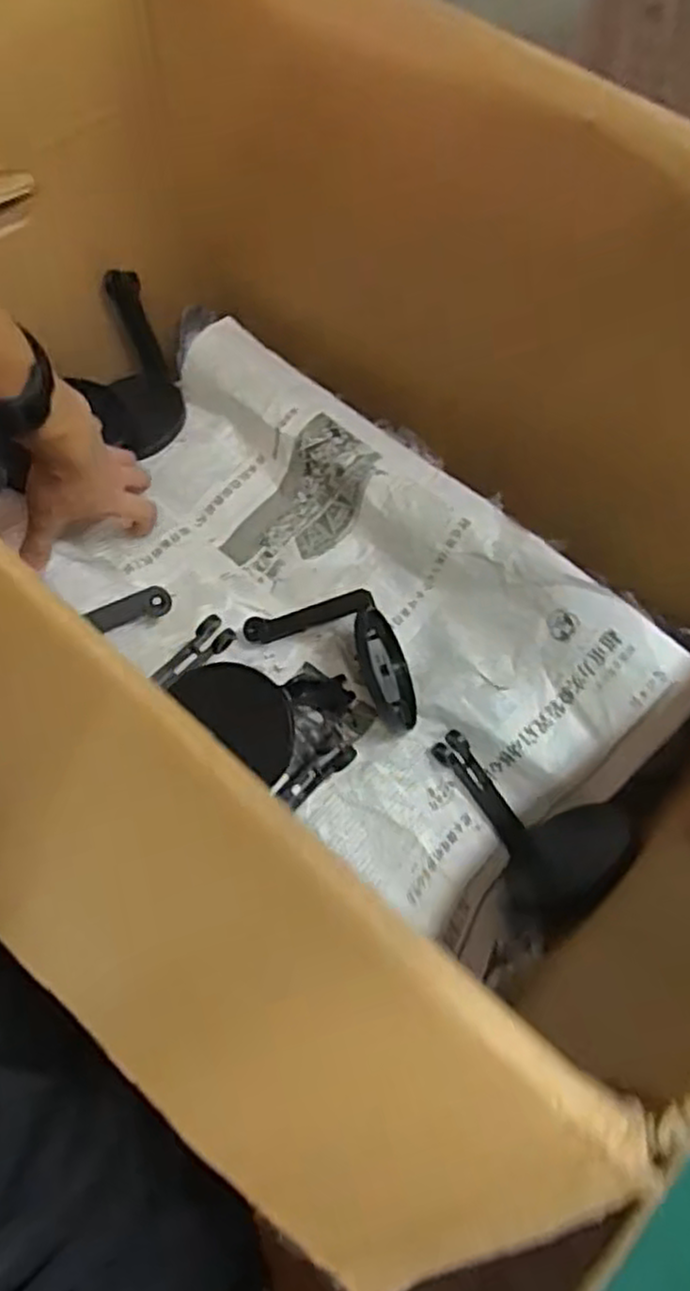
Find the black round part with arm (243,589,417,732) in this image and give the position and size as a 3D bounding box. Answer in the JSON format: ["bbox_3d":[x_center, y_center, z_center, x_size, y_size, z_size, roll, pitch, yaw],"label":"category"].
[{"bbox_3d":[0.002,-0.002,0.609,0.155,0.051,0.074,32,69,12],"label":"black round part with arm"}]

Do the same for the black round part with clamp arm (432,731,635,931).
[{"bbox_3d":[0.147,0.126,0.569,0.102,0.087,0.156,-21,68,-11],"label":"black round part with clamp arm"}]

